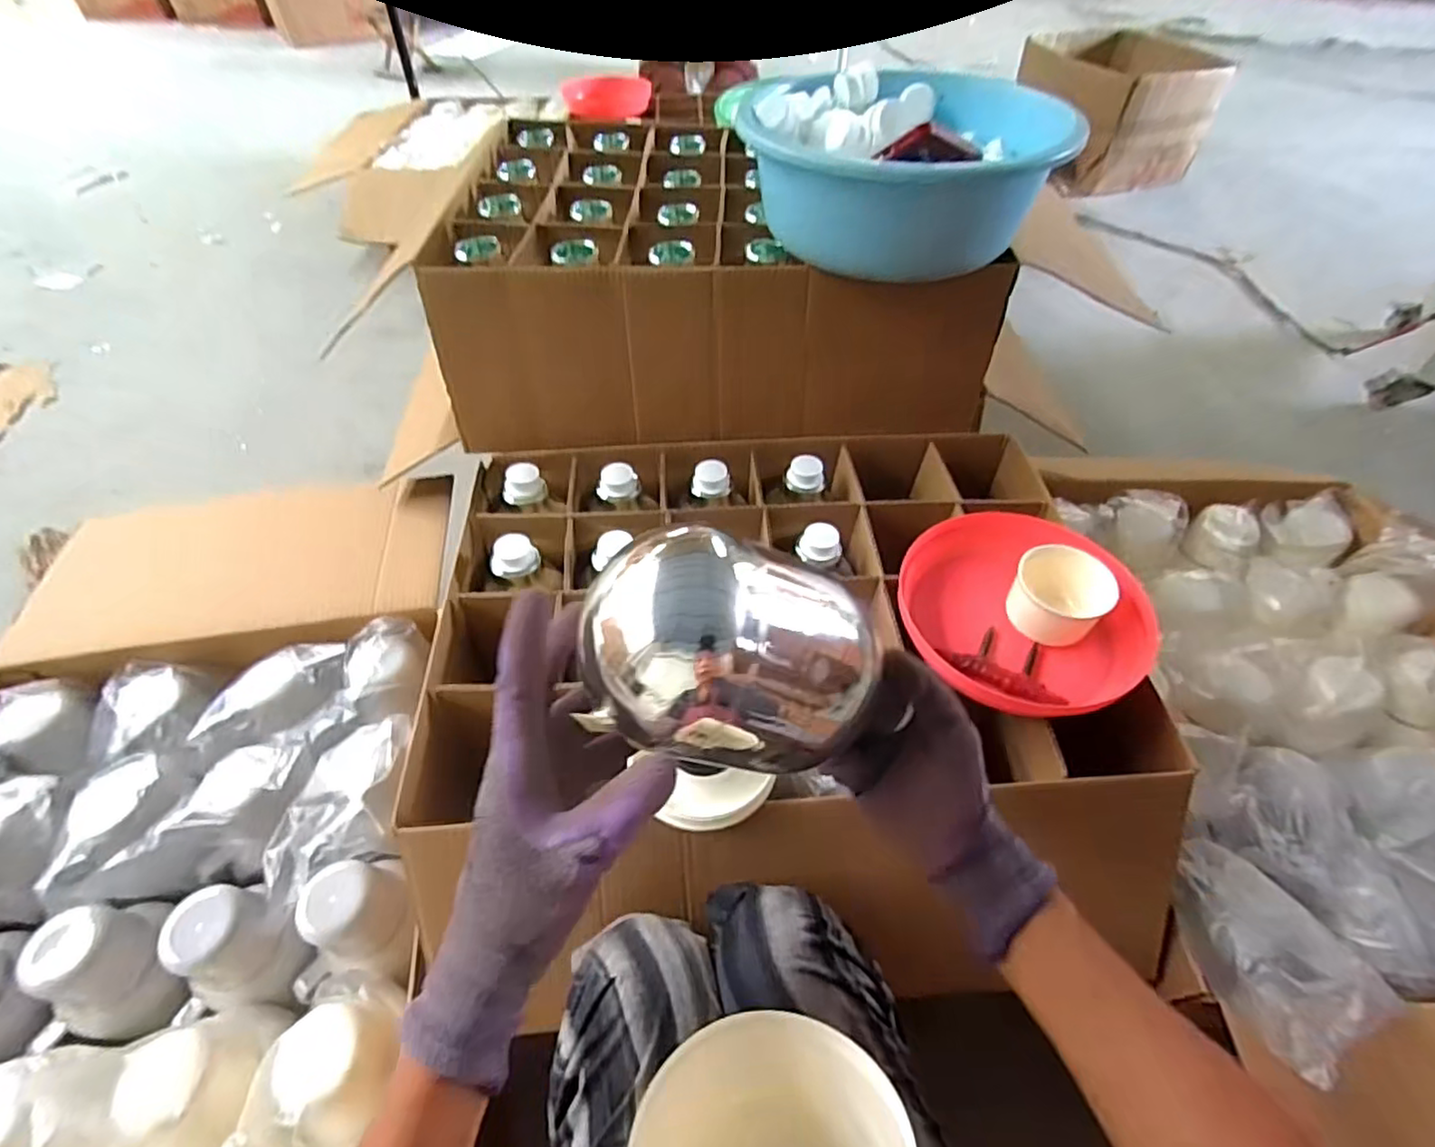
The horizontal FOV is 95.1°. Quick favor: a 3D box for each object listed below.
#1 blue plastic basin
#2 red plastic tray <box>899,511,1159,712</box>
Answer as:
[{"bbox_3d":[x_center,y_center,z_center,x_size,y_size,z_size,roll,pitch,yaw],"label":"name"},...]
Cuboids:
[{"bbox_3d":[0.213,-0.444,0.730,0.281,0.133,0.291,0,50,0],"label":"blue plastic basin"},{"bbox_3d":[0.296,0.032,0.644,0.231,0.066,0.222,13,51,11],"label":"red plastic tray"}]

